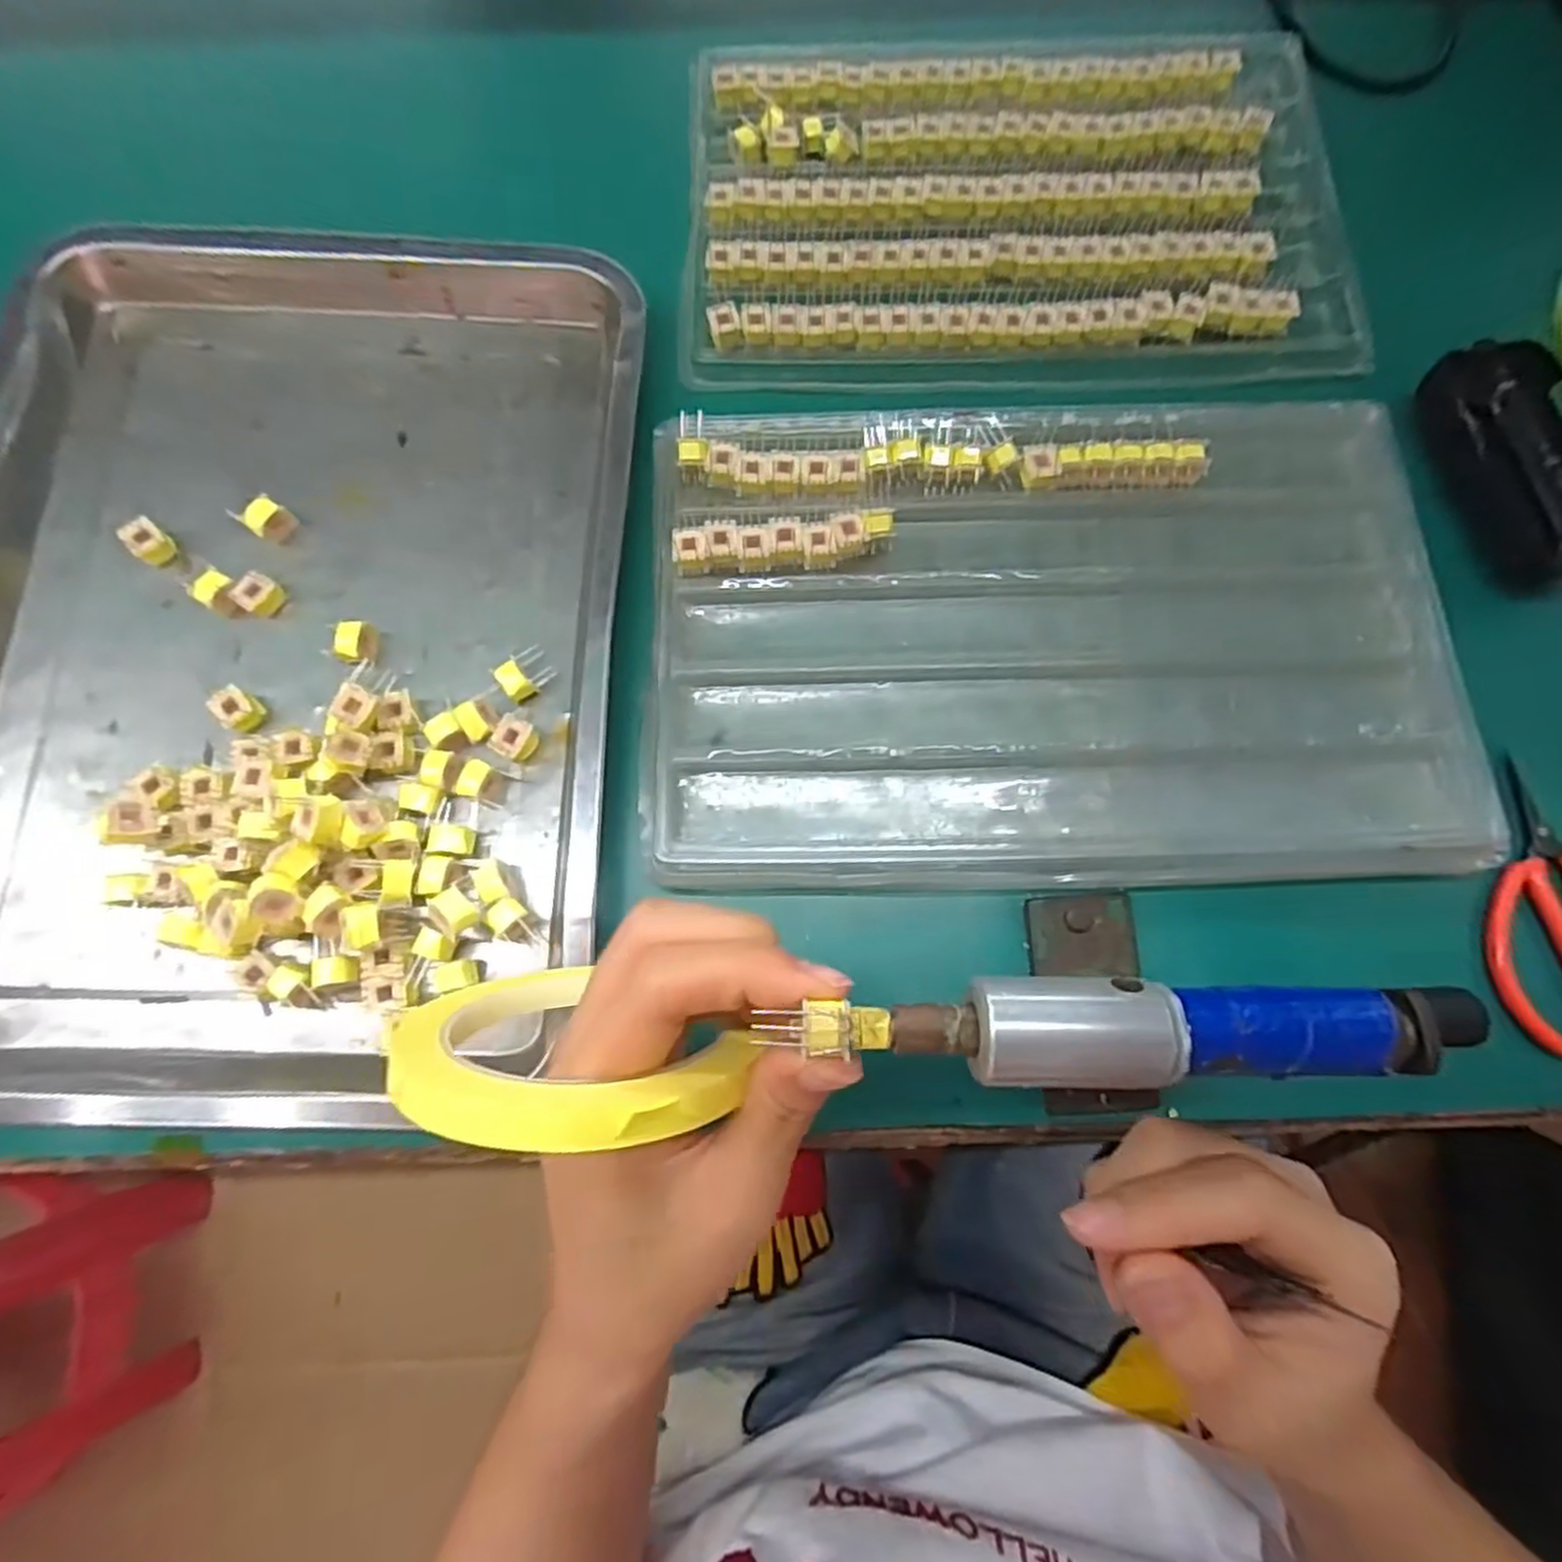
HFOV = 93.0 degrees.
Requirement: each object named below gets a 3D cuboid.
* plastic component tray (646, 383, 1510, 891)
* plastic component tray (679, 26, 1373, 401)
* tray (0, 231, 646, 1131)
[{"bbox_3d":[0.108,-0.069,0.309,0.320,0.017,0.218,-1,76,0],"label":"plastic component tray"},{"bbox_3d":[0.115,-0.287,0.364,0.325,0.015,0.206,-6,77,-1],"label":"plastic component tray"},{"bbox_3d":[-0.208,-0.065,0.314,0.281,0.035,0.378,0,76,0],"label":"tray"}]

